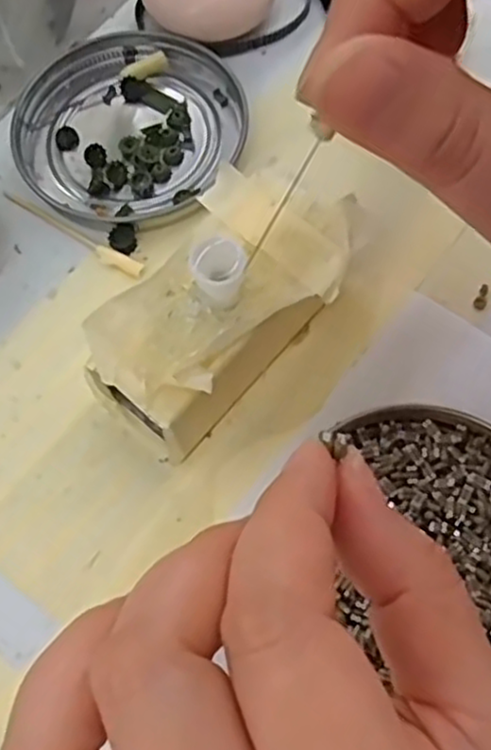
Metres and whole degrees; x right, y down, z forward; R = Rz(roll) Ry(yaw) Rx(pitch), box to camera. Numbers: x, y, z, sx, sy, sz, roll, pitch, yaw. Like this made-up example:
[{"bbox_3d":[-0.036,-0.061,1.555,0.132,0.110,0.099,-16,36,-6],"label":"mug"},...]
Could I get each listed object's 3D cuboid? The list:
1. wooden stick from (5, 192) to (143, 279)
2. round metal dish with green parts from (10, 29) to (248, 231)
[{"bbox_3d":[-0.059,-0.048,0.246,0.059,0.004,0.006,30,72,13],"label":"wooden stick"},{"bbox_3d":[-0.041,-0.087,0.259,0.074,0.008,0.076,-1,68,2],"label":"round metal dish with green parts"}]

